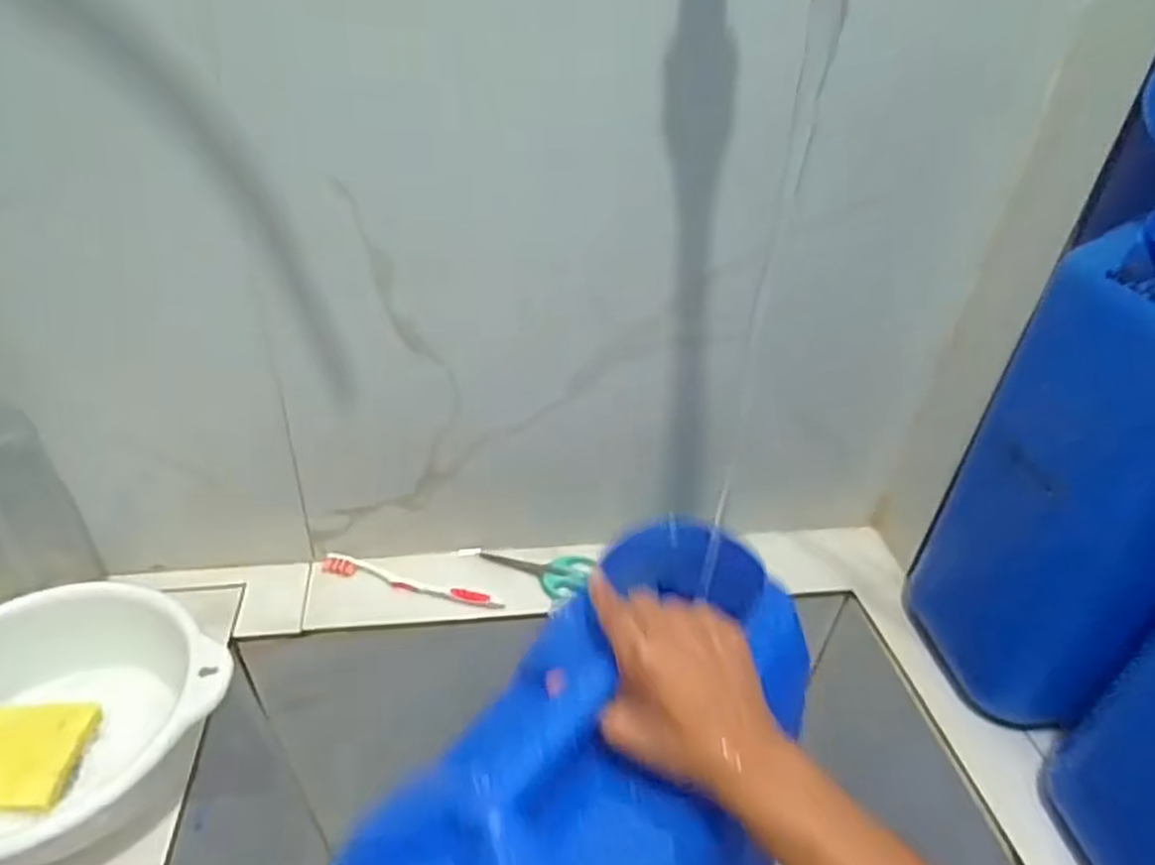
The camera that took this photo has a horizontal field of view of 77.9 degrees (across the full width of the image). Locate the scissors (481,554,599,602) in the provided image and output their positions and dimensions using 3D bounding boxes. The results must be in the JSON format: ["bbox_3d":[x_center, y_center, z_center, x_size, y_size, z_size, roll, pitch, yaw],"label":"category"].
[{"bbox_3d":[-0.042,0.134,0.702,0.128,0.009,0.051,7,31,33],"label":"scissors"}]

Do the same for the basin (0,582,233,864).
[{"bbox_3d":[-0.359,0.217,0.498,0.175,0.094,0.196,27,41,28],"label":"basin"}]

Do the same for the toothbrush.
[{"bbox_3d":[-0.158,0.140,0.676,0.179,0.011,0.022,12,36,10],"label":"toothbrush"}]

